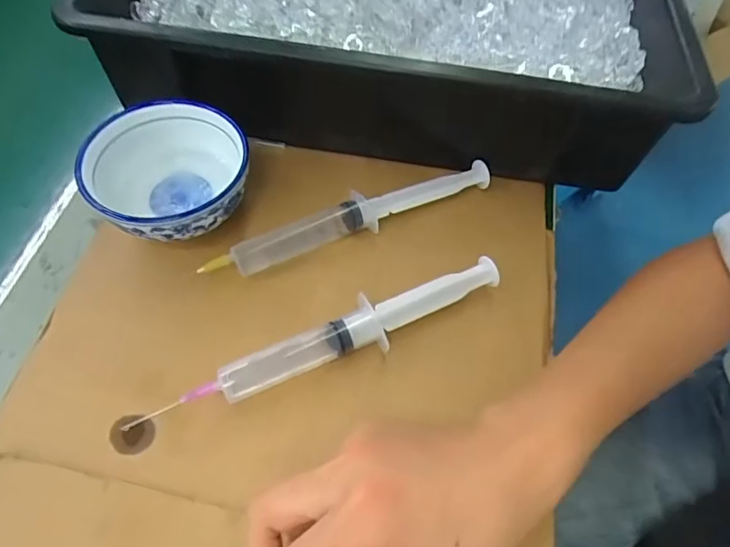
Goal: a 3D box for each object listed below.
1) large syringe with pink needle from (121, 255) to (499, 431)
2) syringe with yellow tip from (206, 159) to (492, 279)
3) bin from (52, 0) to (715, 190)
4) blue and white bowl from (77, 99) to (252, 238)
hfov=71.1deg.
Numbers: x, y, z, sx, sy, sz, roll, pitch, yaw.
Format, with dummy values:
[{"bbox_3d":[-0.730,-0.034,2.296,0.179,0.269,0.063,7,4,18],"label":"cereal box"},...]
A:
[{"bbox_3d":[-0.019,0.038,0.297,0.217,0.019,0.028,-18,61,-14],"label":"large syringe with pink needle"},{"bbox_3d":[-0.006,-0.039,0.347,0.206,0.021,0.023,-22,62,-16],"label":"syringe with yellow tip"},{"bbox_3d":[0.018,-0.221,0.425,0.392,0.093,0.291,11,59,3],"label":"bin"},{"bbox_3d":[-0.125,-0.059,0.335,0.097,0.055,0.104,1,59,-2],"label":"blue and white bowl"}]

